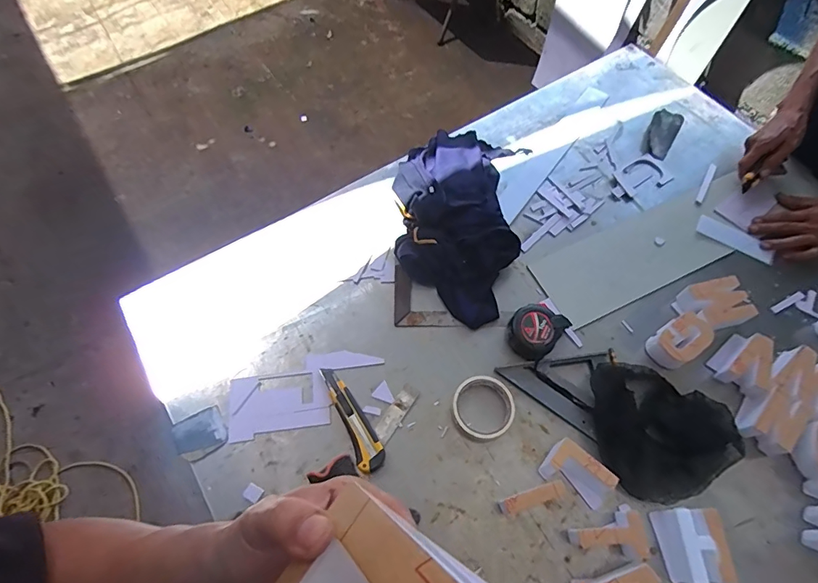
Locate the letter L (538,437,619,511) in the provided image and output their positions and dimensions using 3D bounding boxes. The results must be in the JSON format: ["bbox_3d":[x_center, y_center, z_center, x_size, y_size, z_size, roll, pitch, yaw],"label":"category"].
[{"bbox_3d":[0.231,0.248,0.617,0.089,0.039,0.052,35,68,17],"label":"letter L"}]

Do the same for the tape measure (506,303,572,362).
[{"bbox_3d":[0.197,0.063,0.723,0.078,0.041,0.093,38,69,18],"label":"tape measure"}]

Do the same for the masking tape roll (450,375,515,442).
[{"bbox_3d":[0.109,0.170,0.670,0.091,0.019,0.089,0,63,0],"label":"masking tape roll"}]

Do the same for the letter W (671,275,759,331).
[{"bbox_3d":[0.489,0.023,0.733,0.099,0.046,0.075,-13,63,-6],"label":"letter W"}]

